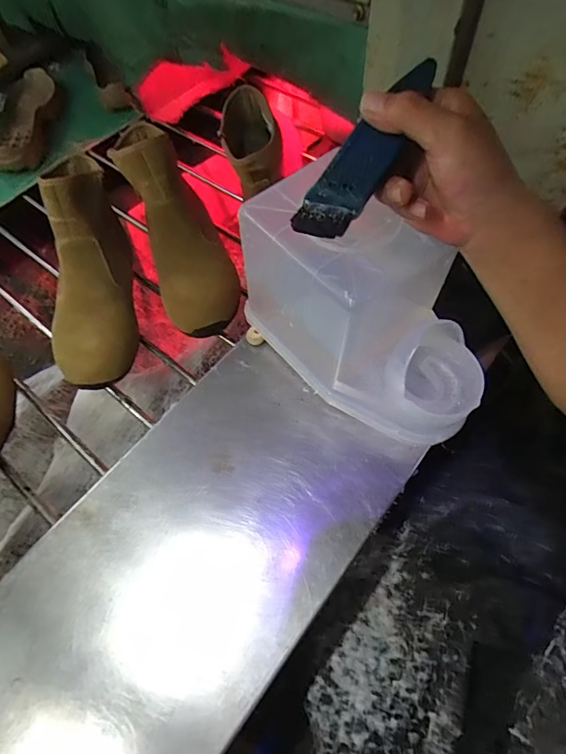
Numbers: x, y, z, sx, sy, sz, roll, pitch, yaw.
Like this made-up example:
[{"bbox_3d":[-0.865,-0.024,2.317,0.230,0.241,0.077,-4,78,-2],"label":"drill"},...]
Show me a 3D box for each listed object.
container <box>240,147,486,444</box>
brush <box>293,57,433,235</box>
[{"bbox_3d":[0.081,-0.058,0.403,0.243,0.174,0.126,39,70,21],"label":"container"},{"bbox_3d":[0.060,-0.151,0.284,0.034,0.023,0.135,37,91,20],"label":"brush"}]

